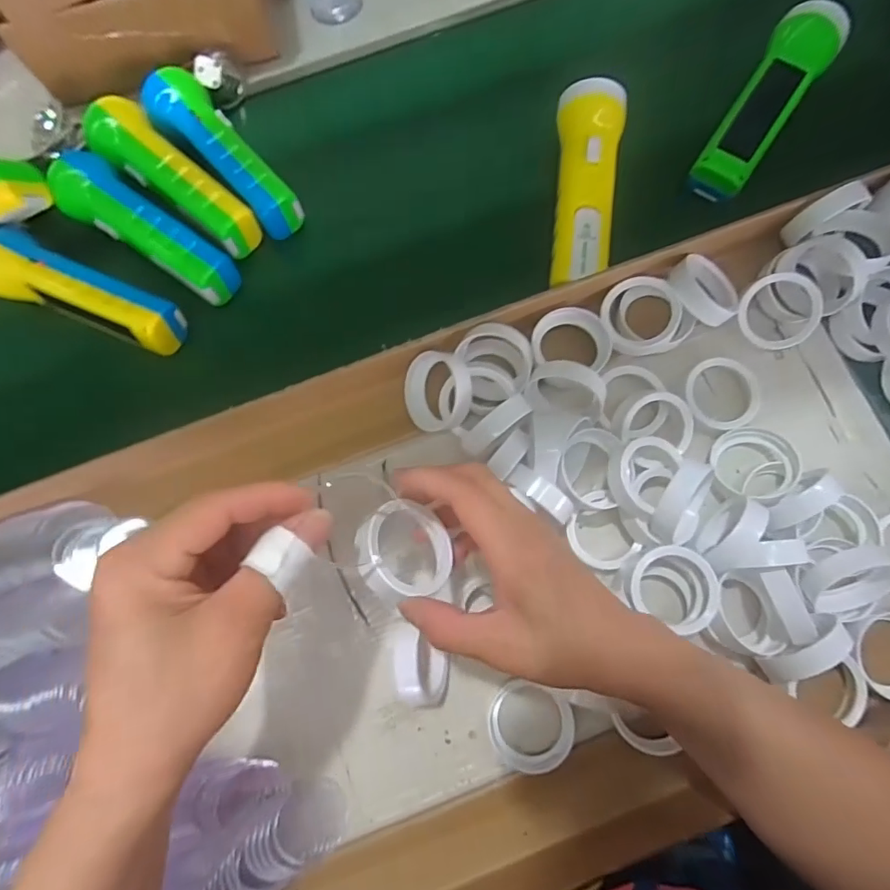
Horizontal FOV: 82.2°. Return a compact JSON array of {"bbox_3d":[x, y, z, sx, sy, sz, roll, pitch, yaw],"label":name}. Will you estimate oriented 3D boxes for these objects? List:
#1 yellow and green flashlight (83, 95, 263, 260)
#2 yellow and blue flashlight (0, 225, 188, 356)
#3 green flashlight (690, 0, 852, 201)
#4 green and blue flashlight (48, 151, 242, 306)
[{"bbox_3d":[-0.223,-0.216,0.412,0.161,0.049,0.052,41,81,10],"label":"yellow and green flashlight"},{"bbox_3d":[-0.280,-0.114,0.388,0.155,0.043,0.050,26,79,7],"label":"yellow and blue flashlight"},{"bbox_3d":[0.258,-0.271,0.404,0.052,0.044,0.158,30,80,8],"label":"green flashlight"},{"bbox_3d":[-0.236,-0.168,0.402,0.152,0.047,0.044,36,81,9],"label":"green and blue flashlight"}]

